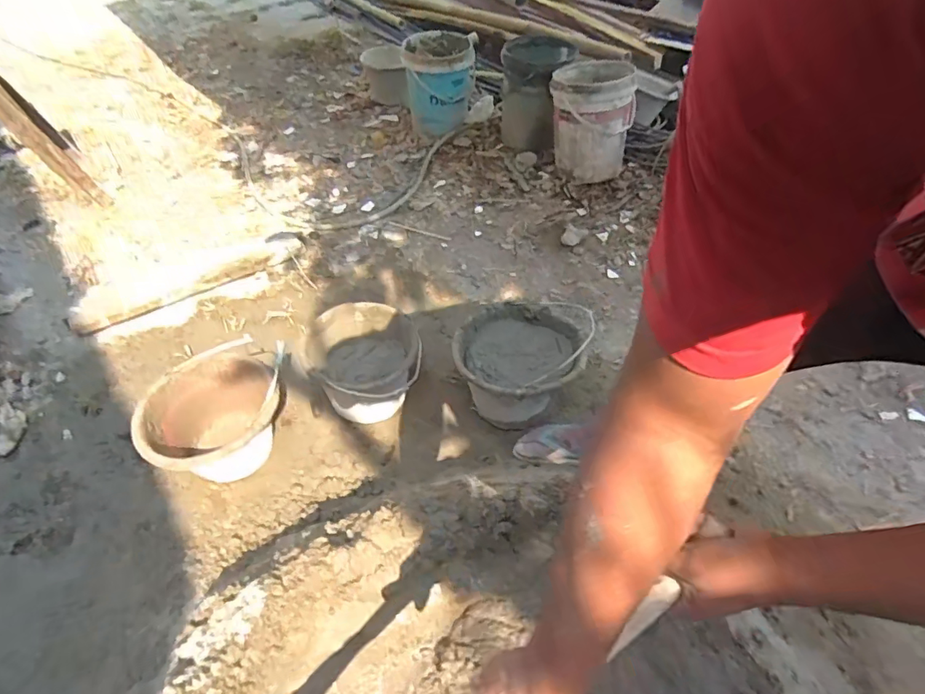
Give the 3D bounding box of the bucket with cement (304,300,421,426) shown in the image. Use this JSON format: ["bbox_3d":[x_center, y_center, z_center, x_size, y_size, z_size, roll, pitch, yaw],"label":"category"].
[{"bbox_3d":[-0.225,0.046,1.229,0.241,0.176,0.289,-18,48,-15],"label":"bucket with cement"}]

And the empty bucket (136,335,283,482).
[{"bbox_3d":[-0.552,0.175,1.158,0.282,0.242,0.318,19,50,20],"label":"empty bucket"}]

